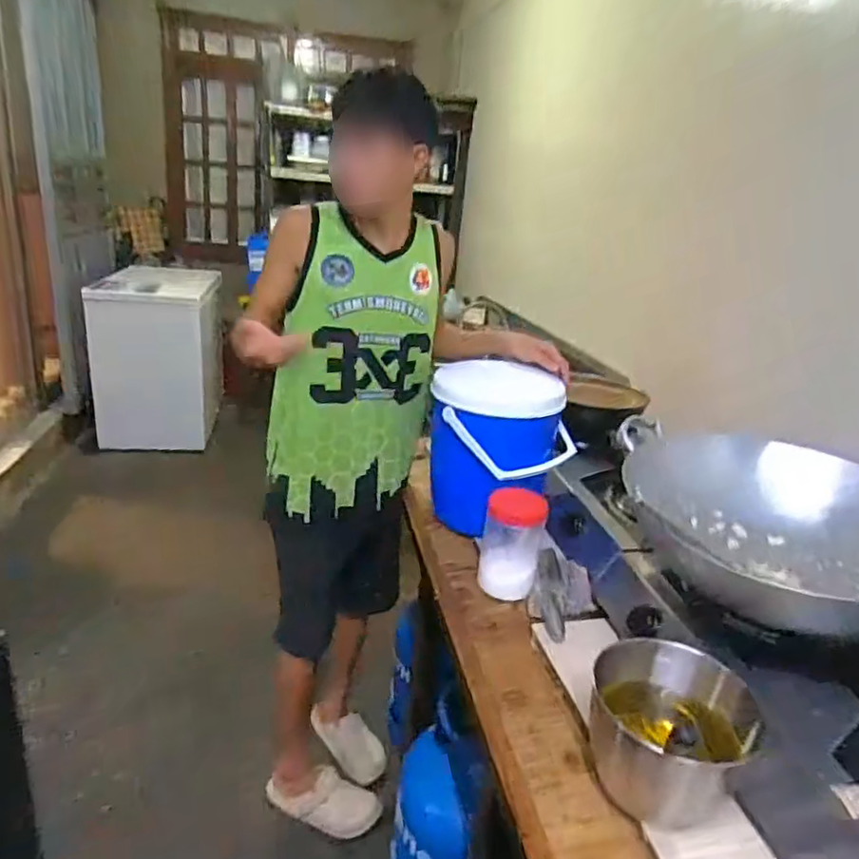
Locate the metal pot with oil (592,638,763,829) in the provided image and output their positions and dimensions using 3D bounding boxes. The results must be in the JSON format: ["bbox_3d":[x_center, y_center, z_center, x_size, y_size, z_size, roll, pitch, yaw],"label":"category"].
[{"bbox_3d":[0.274,0.360,0.748,0.184,0.144,0.148,16,23,30],"label":"metal pot with oil"}]

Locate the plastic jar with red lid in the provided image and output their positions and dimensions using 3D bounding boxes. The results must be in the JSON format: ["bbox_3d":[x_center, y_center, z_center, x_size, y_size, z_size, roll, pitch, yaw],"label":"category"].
[{"bbox_3d":[0.144,0.198,1.108,0.101,0.161,0.093,9,20,11],"label":"plastic jar with red lid"}]

